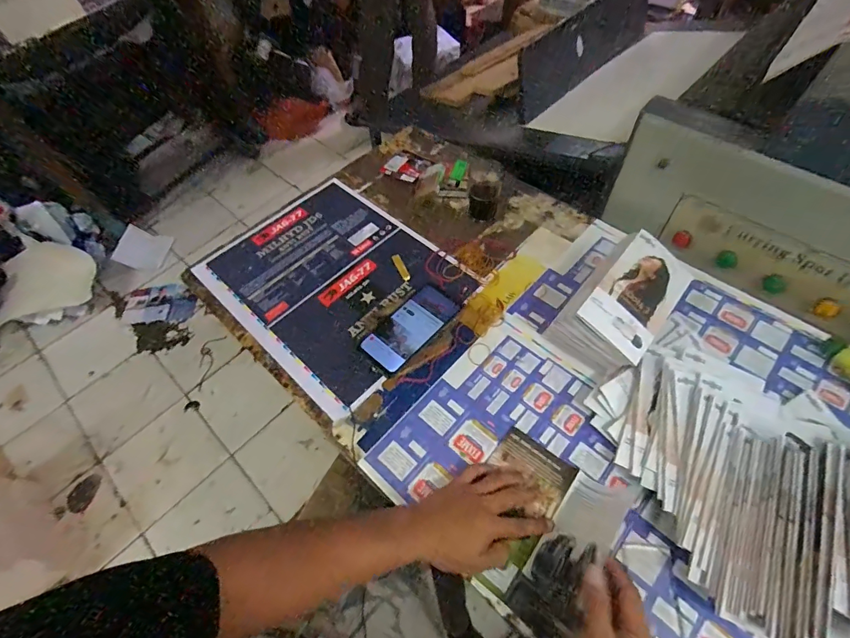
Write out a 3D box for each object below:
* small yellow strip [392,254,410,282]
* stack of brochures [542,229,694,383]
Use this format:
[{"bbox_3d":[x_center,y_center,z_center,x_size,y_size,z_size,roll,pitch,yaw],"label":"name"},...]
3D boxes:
[{"bbox_3d":[-0.042,-0.090,0.723,0.014,0.005,0.064,-21,58,-11],"label":"small yellow strip"},{"bbox_3d":[0.282,-0.015,0.588,0.194,0.117,0.121,-38,62,-20],"label":"stack of brochures"}]

